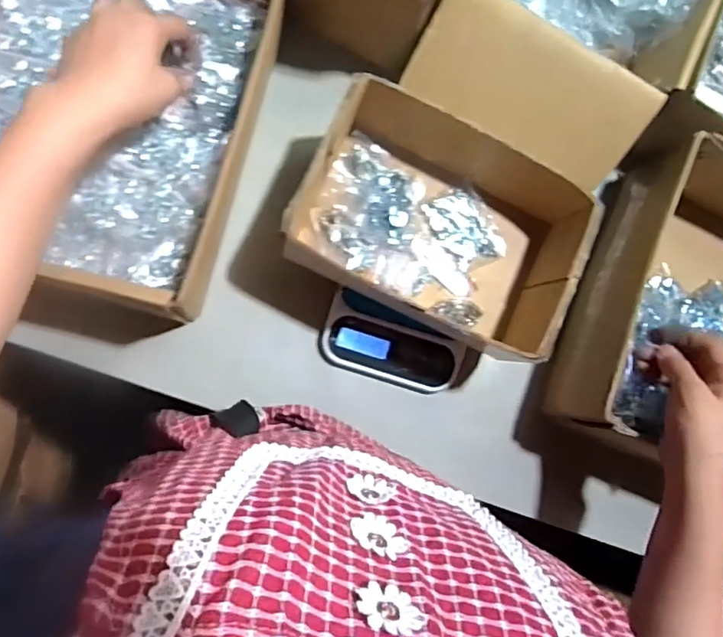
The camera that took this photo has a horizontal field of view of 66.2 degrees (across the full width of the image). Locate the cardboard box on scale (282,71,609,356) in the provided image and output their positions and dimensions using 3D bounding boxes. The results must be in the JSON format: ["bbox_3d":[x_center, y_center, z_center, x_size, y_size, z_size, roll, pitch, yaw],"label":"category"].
[{"bbox_3d":[0.070,-0.092,0.545,0.262,0.122,0.180,29,84,-7],"label":"cardboard box on scale"}]

